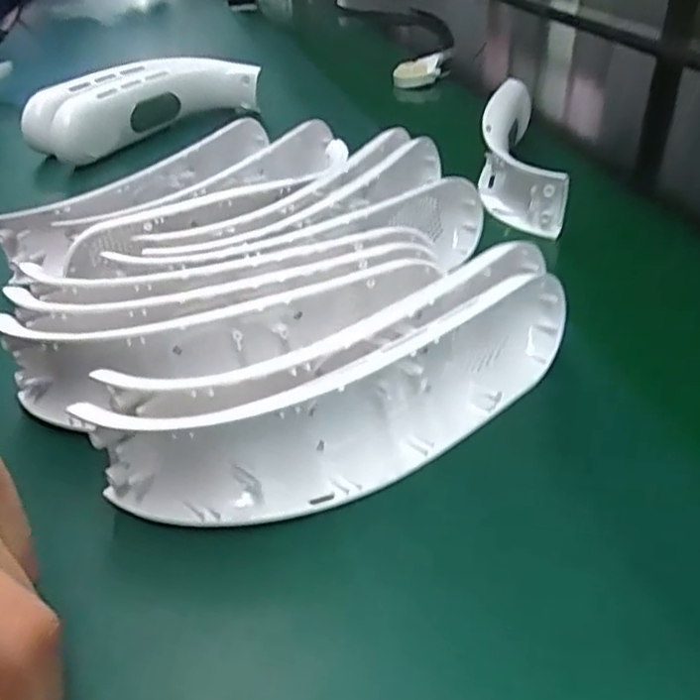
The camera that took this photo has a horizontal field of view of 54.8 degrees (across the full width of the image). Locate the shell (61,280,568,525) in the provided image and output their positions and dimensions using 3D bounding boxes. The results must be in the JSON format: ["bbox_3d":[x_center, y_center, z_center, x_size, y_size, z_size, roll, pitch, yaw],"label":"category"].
[{"bbox_3d":[0.007,0.020,0.259,0.197,0.048,0.046,-18,38,-17],"label":"shell"}]

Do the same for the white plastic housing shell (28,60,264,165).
[{"bbox_3d":[-0.185,-0.224,0.603,0.207,0.046,0.080,-32,44,-32],"label":"white plastic housing shell"}]

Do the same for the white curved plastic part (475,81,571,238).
[{"bbox_3d":[0.121,-0.141,0.487,0.050,0.056,0.155,1,36,8],"label":"white curved plastic part"}]

